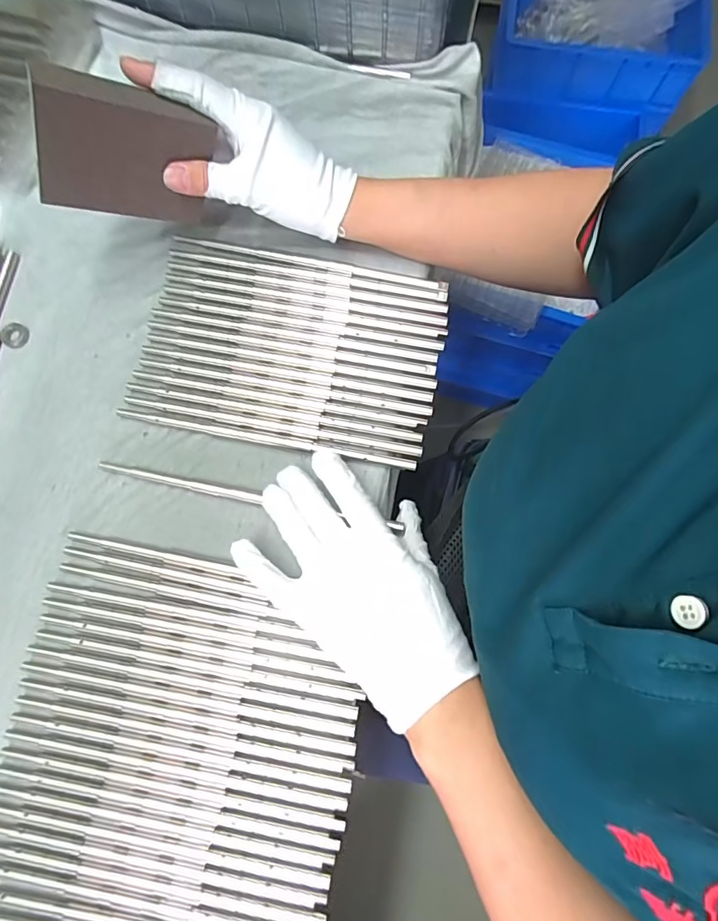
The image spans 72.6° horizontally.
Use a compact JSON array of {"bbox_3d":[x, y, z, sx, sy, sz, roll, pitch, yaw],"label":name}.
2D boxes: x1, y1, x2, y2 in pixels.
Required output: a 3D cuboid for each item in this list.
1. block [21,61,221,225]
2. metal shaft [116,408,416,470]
[{"bbox_3d":[-0.143,-0.187,0.302,0.094,0.070,0.020,-1,56,-30],"label":"block"},{"bbox_3d":[-0.067,-0.016,0.340,0.212,0.004,0.007,10,76,4],"label":"metal shaft"}]

